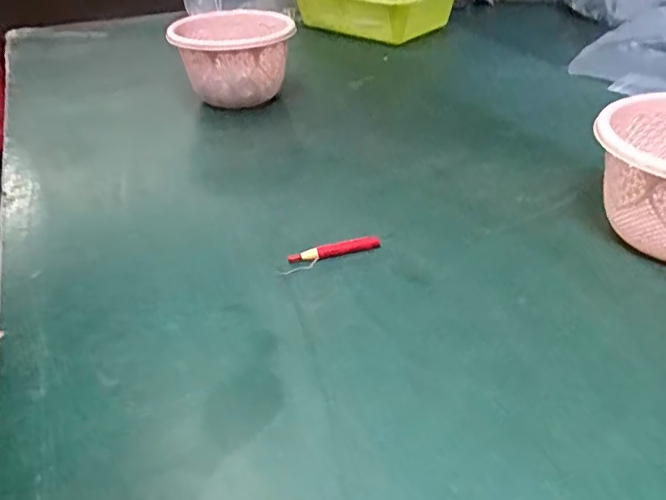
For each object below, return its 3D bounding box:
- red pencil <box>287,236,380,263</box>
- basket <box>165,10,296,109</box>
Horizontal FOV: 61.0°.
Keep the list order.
[{"bbox_3d":[0.002,0.001,0.447,0.073,0.011,0.010,-11,35,-11],"label":"red pencil"},{"bbox_3d":[-0.122,-0.236,0.718,0.140,0.109,0.174,-8,35,-7],"label":"basket"}]

